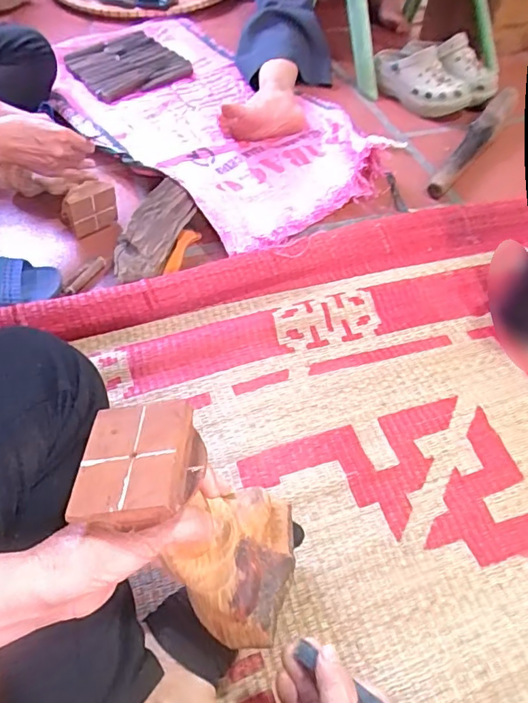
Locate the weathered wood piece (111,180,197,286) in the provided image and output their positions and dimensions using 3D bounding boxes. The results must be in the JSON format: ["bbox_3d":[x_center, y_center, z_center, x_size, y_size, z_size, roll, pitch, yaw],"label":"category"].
[{"bbox_3d":[-0.154,-0.165,0.722,0.066,0.055,0.182,12,52,7],"label":"weathered wood piece"}]

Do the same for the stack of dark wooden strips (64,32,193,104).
[{"bbox_3d":[-0.292,-0.618,1.094,0.216,0.029,0.226,-36,61,-27],"label":"stack of dark wooden strips"}]

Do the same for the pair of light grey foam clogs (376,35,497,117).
[{"bbox_3d":[0.343,-0.551,1.025,0.245,0.099,0.132,14,52,9],"label":"pair of light grey foam clogs"}]

